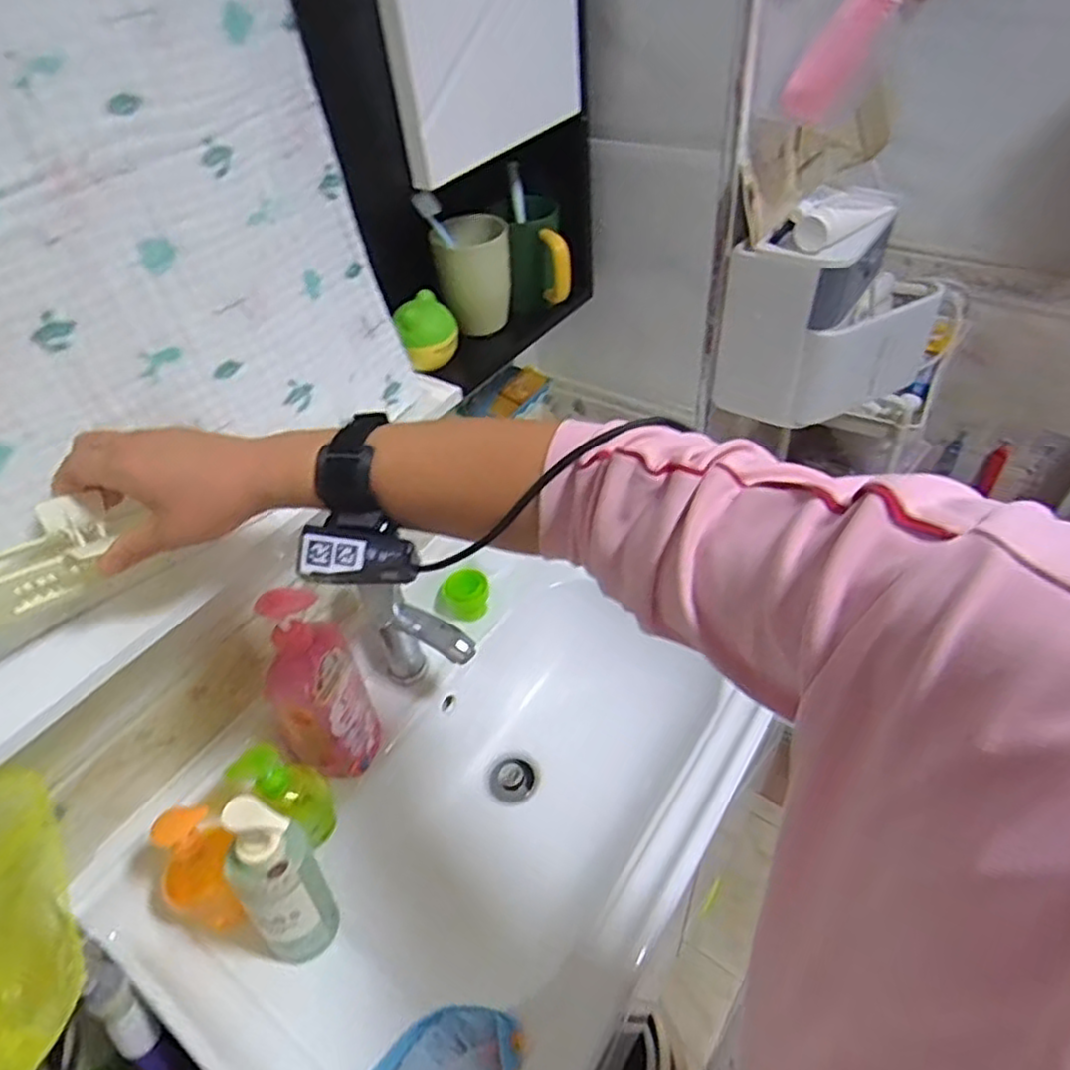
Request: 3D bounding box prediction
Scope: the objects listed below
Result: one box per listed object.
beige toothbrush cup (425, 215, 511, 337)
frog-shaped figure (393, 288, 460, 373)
[{"bbox_3d":[-0.062,-0.273,0.736,0.081,0.110,0.072,-8,45,-2],"label":"beige toothbrush cup"},{"bbox_3d":[-0.109,-0.205,0.704,0.065,0.060,0.056,-15,45,-10],"label":"frog-shaped figure"}]

